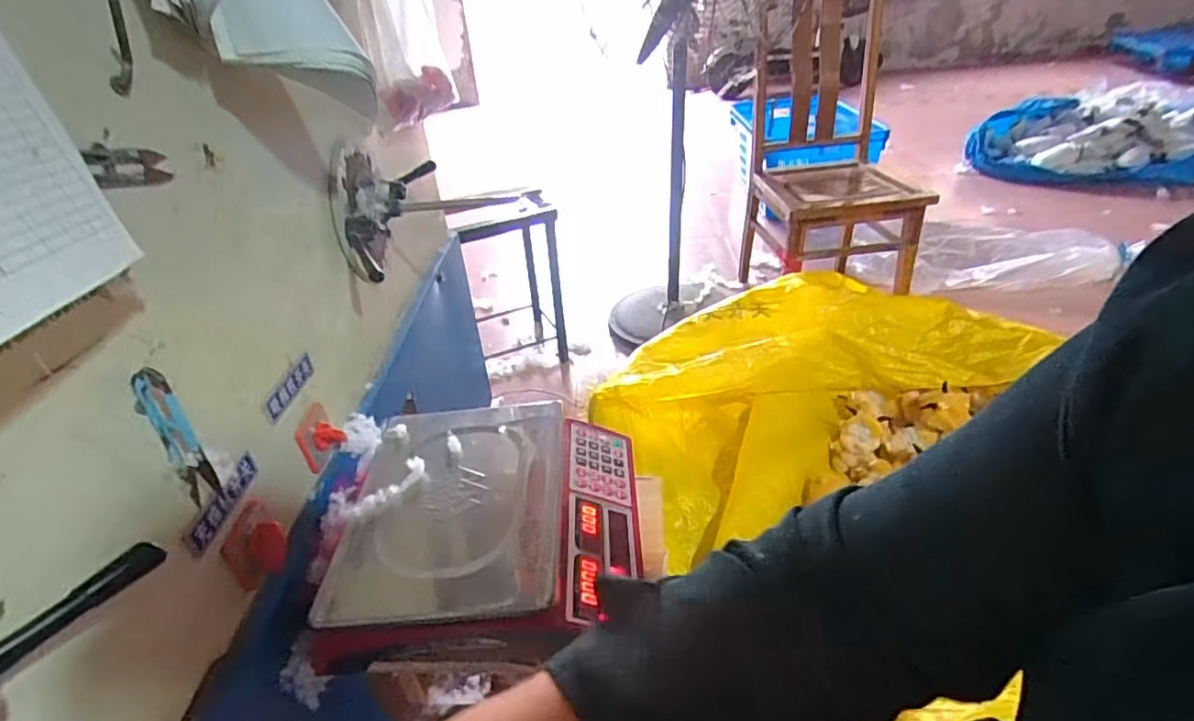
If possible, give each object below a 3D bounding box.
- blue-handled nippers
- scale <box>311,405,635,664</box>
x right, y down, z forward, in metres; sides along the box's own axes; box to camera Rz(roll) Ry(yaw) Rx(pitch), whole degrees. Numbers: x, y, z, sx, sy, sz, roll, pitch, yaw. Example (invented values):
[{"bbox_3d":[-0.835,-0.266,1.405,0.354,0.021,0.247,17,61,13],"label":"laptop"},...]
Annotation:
[{"bbox_3d":[-0.318,0.056,0.453,0.025,0.109,0.024,24,43,37],"label":"blue-handled nippers"},{"bbox_3d":[-0.111,0.178,0.669,0.307,0.096,0.293,-4,33,1],"label":"scale"}]

